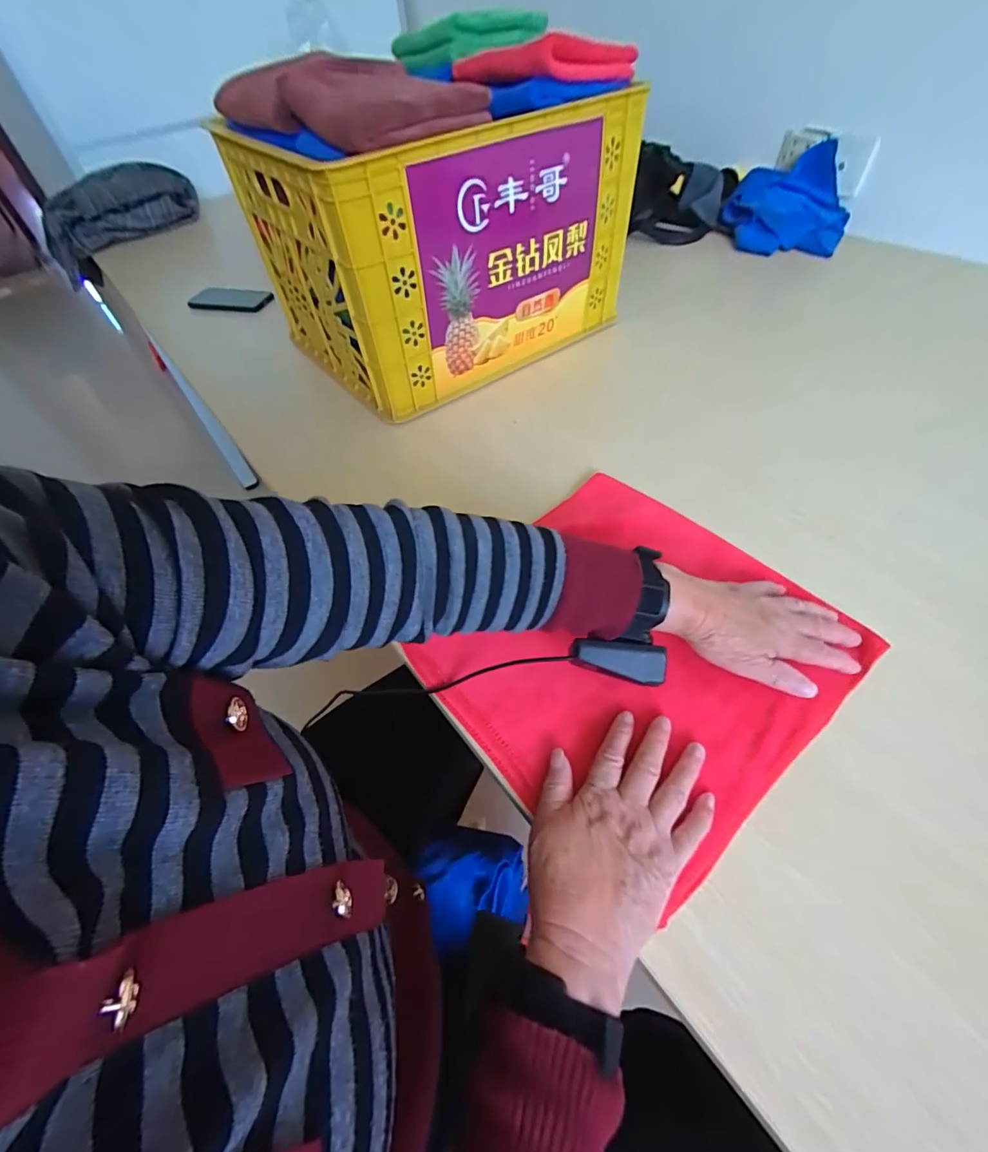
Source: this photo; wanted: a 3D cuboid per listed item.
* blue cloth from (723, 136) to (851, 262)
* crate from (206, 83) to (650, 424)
[{"bbox_3d":[0.605,-0.752,0.983,0.231,0.079,0.246,-5,74,11],"label":"blue cloth"},{"bbox_3d":[-0.085,-0.507,0.723,0.446,0.281,0.368,-35,57,-21],"label":"crate"}]

